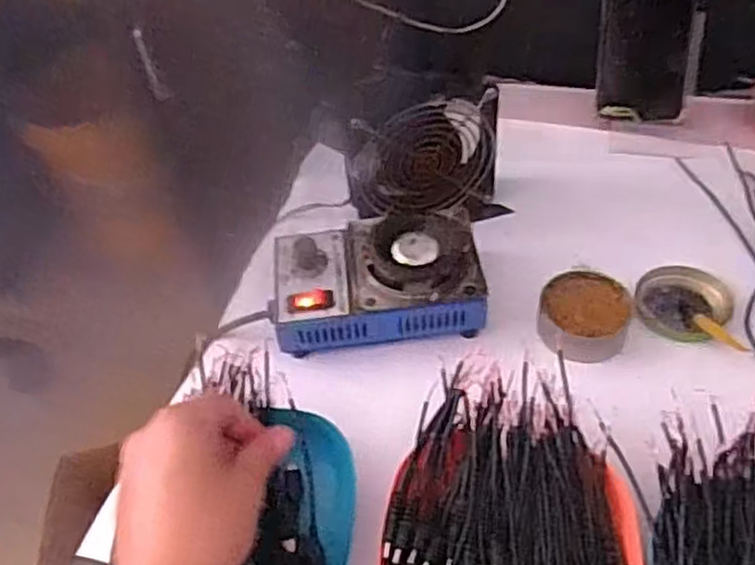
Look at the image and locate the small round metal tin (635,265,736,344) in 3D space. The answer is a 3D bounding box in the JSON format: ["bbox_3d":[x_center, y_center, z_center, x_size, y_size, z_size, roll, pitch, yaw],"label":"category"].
[{"bbox_3d":[0.226,0.016,0.547,0.063,0.023,0.062,-3,49,4],"label":"small round metal tin"}]

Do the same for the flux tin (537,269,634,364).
[{"bbox_3d":[0.148,0.027,0.524,0.063,0.028,0.073,7,50,12],"label":"flux tin"}]

